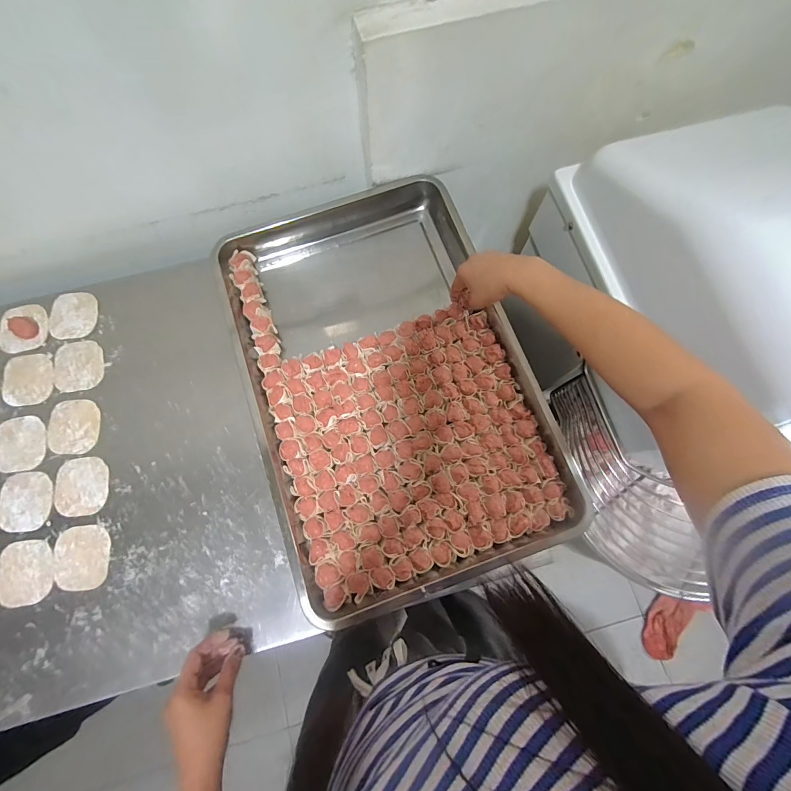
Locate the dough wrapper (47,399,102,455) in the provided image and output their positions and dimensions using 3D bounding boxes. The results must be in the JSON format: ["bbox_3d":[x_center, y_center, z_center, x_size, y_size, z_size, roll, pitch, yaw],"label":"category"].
[{"bbox_3d":[-0.487,0.047,0.541,0.076,0.004,0.080,-1,76,-2],"label":"dough wrapper"}]

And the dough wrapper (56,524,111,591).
[{"bbox_3d":[-0.435,0.224,0.497,0.074,0.006,0.082,-9,75,-3],"label":"dough wrapper"}]

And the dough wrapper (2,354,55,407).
[{"bbox_3d":[-0.577,-0.024,0.564,0.078,0.004,0.081,-10,77,-4],"label":"dough wrapper"}]

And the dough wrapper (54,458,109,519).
[{"bbox_3d":[-0.456,0.132,0.520,0.074,0.004,0.082,-8,76,-4],"label":"dough wrapper"}]

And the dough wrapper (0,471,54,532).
[{"bbox_3d":[-0.535,0.153,0.517,0.077,0.007,0.081,-9,76,-4],"label":"dough wrapper"}]

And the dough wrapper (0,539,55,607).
[{"bbox_3d":[-0.511,0.244,0.493,0.077,0.006,0.083,0,76,-2],"label":"dough wrapper"}]

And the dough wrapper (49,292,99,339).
[{"bbox_3d":[-0.526,-0.131,0.587,0.071,0.004,0.080,-1,76,-2],"label":"dough wrapper"}]

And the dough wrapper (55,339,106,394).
[{"bbox_3d":[-0.501,-0.047,0.567,0.075,0.004,0.082,-13,77,-5],"label":"dough wrapper"}]

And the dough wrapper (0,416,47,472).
[{"bbox_3d":[-0.562,0.071,0.537,0.073,0.004,0.081,-13,77,-5],"label":"dough wrapper"}]

